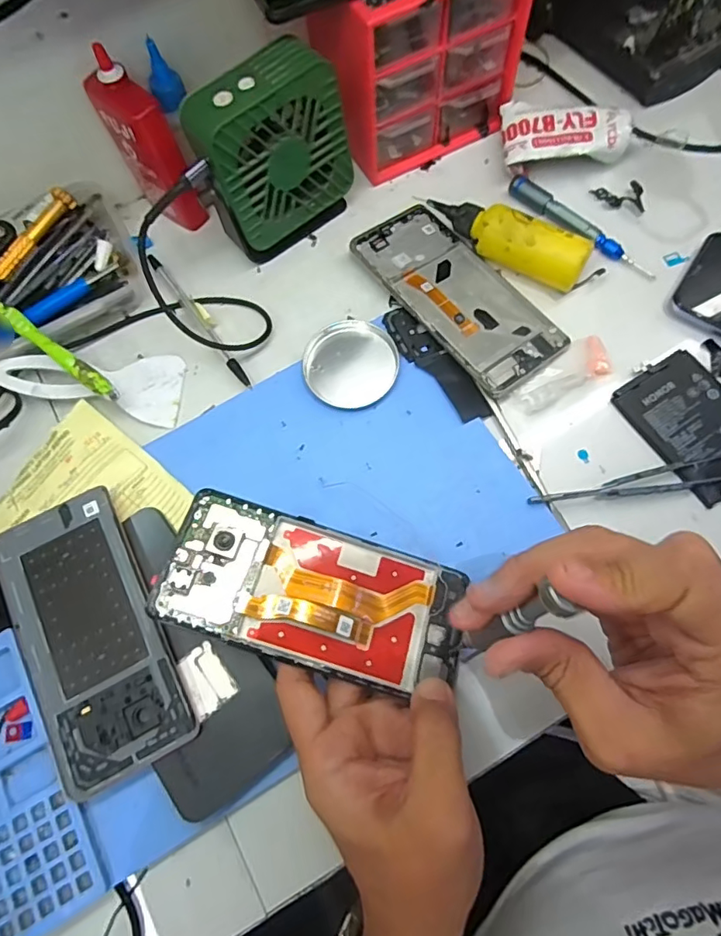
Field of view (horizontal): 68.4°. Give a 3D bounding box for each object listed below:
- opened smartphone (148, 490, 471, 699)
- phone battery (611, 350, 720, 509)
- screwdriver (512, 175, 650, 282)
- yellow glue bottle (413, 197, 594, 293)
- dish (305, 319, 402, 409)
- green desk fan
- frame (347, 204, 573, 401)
[{"bbox_3d":[-0.023,0.066,0.286,0.158,0.008,0.074,19,62,-4],"label":"opened smartphone"},{"bbox_3d":[0.220,-0.030,0.345,0.068,0.007,0.091,-30,73,-8],"label":"phone battery"},{"bbox_3d":[0.165,-0.181,0.396,0.126,0.012,0.017,39,77,14],"label":"screwdriver"},{"bbox_3d":[0.102,-0.164,0.383,0.121,0.033,0.030,29,75,11],"label":"yellow glue bottle"},{"bbox_3d":[-0.006,-0.071,0.366,0.063,0.008,0.063,-1,71,2],"label":"dish"},{"bbox_3d":[-0.060,-0.210,0.365,0.104,0.114,0.041,-36,73,-10],"label":"green desk fan"},{"bbox_3d":[0.070,-0.128,0.382,0.077,0.010,0.161,-36,73,-10],"label":"frame"}]

